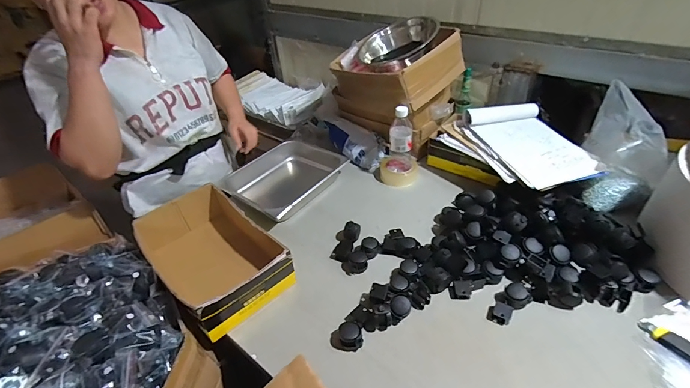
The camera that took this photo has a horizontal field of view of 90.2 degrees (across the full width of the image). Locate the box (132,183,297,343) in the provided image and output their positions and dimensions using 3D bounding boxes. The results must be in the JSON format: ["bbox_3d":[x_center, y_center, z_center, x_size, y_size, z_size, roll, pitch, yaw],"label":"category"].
[{"bbox_3d":[-0.307,0.135,0.786,0.226,0.101,0.355,-32,46,-29],"label":"box"}]

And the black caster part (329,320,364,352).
[{"bbox_3d":[0.002,0.270,0.649,0.059,0.029,0.047,-9,39,-5],"label":"black caster part"}]

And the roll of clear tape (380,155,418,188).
[{"bbox_3d":[0.165,-0.072,1.052,0.113,0.051,0.095,4,40,11],"label":"roll of clear tape"}]

